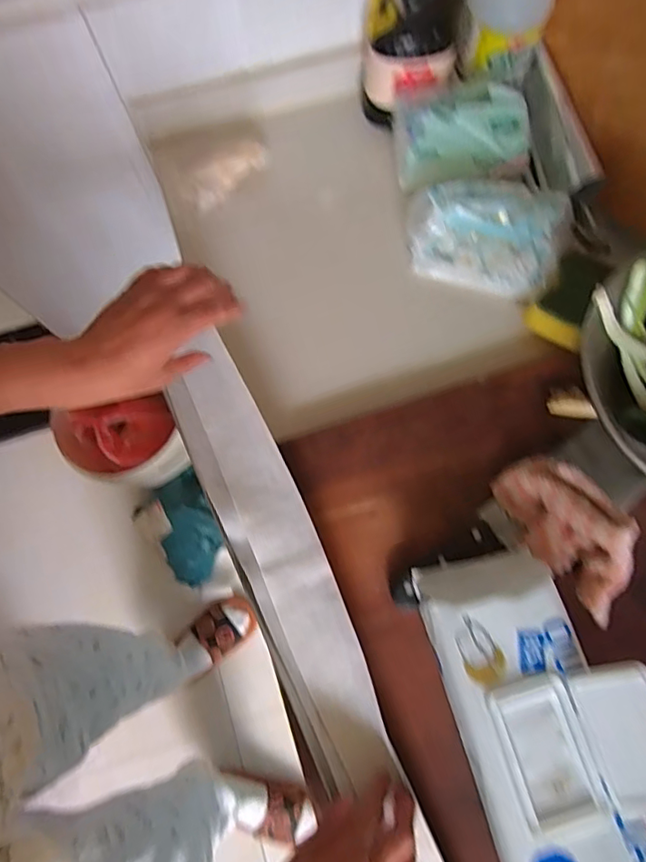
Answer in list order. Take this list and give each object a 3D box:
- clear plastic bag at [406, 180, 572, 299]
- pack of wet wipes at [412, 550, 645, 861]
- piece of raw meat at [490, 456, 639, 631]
[{"bbox_3d":[0.173,-0.209,0.578,0.166,0.080,0.086,14,76,5],"label":"clear plastic bag"},{"bbox_3d":[0.181,0.242,0.404,0.135,0.071,0.302,-16,75,-3],"label":"pack of wet wipes"},{"bbox_3d":[0.227,0.093,0.487,0.072,0.058,0.151,-27,76,-6],"label":"piece of raw meat"}]

